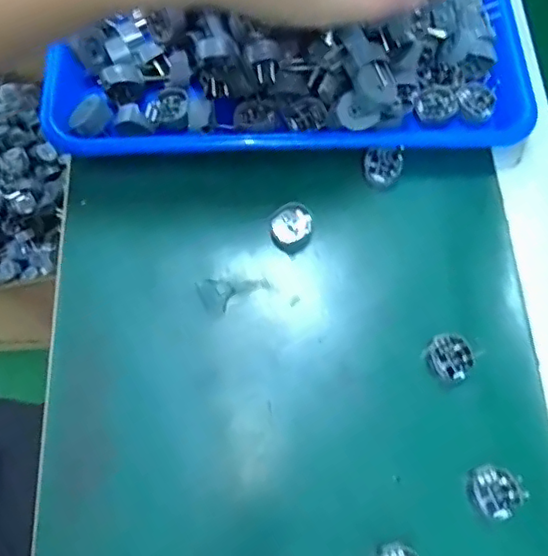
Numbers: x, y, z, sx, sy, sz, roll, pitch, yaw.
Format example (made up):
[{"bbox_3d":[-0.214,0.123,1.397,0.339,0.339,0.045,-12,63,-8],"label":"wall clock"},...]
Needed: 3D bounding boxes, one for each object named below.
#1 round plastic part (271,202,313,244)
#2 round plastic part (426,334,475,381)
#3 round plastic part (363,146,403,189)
[{"bbox_3d":[0.012,-0.037,0.395,0.026,0.011,0.025,1,70,-2],"label":"round plastic part"},{"bbox_3d":[0.106,0.049,0.356,0.028,0.013,0.025,32,71,9],"label":"round plastic part"},{"bbox_3d":[0.073,-0.074,0.393,0.025,0.011,0.026,3,105,10],"label":"round plastic part"}]

